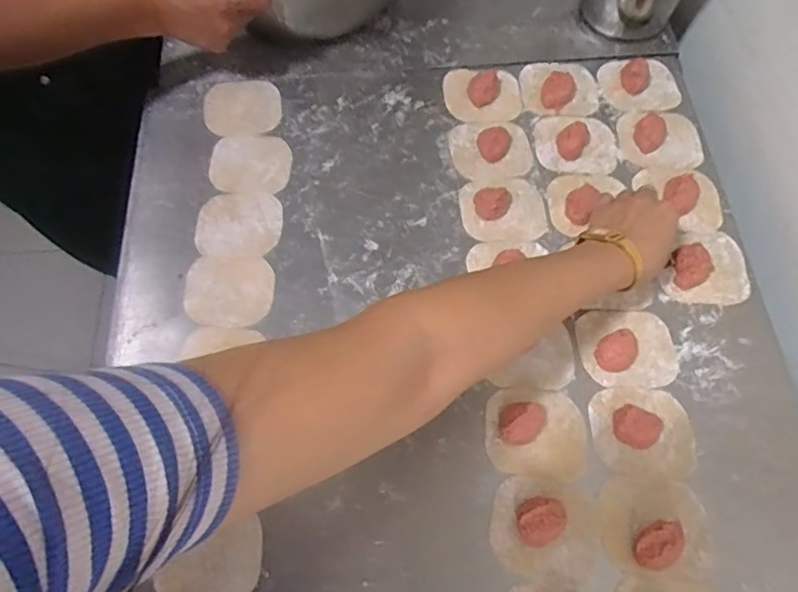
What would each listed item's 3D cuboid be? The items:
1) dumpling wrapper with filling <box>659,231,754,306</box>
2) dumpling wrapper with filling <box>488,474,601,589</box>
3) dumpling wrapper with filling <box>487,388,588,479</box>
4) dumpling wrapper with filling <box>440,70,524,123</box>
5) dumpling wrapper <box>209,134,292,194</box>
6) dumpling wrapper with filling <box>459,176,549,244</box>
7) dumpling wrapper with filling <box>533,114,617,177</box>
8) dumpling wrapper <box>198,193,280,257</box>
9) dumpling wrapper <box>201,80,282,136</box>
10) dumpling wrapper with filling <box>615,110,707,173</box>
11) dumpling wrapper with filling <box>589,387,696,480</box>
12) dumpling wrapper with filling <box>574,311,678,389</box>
[{"bbox_3d":[0.292,-0.030,0.549,0.081,0.021,0.069,3,66,2],"label":"dumpling wrapper with filling"},{"bbox_3d":[0.116,0.183,0.455,0.082,0.016,0.075,0,66,1],"label":"dumpling wrapper with filling"},{"bbox_3d":[0.116,0.112,0.486,0.082,0.019,0.073,5,66,3],"label":"dumpling wrapper with filling"},{"bbox_3d":[0.093,-0.227,0.648,0.086,0.018,0.070,9,66,5],"label":"dumpling wrapper with filling"},{"bbox_3d":[-0.157,-0.141,0.615,0.082,0.006,0.070,1,66,1],"label":"dumpling wrapper"},{"bbox_3d":[0.106,-0.093,0.584,0.084,0.028,0.073,-1,66,0],"label":"dumpling wrapper with filling"},{"bbox_3d":[0.190,-0.167,0.616,0.085,0.019,0.074,4,66,3],"label":"dumpling wrapper with filling"},{"bbox_3d":[-0.161,-0.074,0.588,0.081,0.005,0.070,1,66,1],"label":"dumpling wrapper"},{"bbox_3d":[-0.175,-0.211,0.649,0.083,0.008,0.083,-8,66,-3],"label":"dumpling wrapper"},{"bbox_3d":[0.280,-0.168,0.619,0.083,0.014,0.080,0,66,1],"label":"dumpling wrapper with filling"},{"bbox_3d":[0.206,0.112,0.487,0.083,0.016,0.072,2,66,2],"label":"dumpling wrapper with filling"},{"bbox_3d":[0.205,0.044,0.520,0.085,0.022,0.072,0,66,1],"label":"dumpling wrapper with filling"}]

